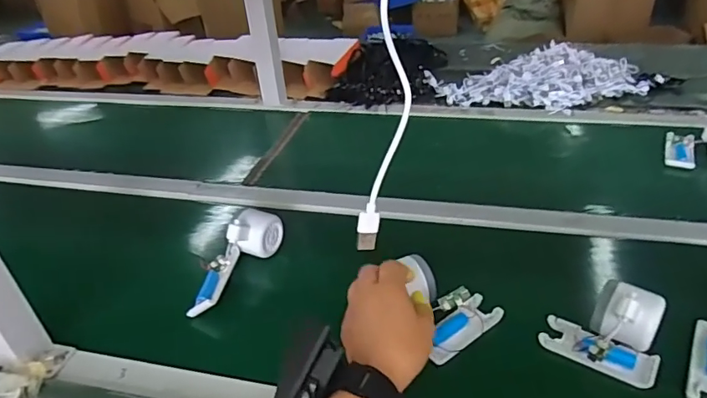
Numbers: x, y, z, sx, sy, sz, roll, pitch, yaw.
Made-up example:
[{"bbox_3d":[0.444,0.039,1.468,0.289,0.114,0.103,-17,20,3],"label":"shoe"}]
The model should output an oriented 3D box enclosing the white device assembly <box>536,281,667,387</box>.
[{"bbox_3d":[0.252,0.116,0.498,0.101,0.067,0.076,17,40,30],"label":"white device assembly"}]

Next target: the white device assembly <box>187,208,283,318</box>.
[{"bbox_3d":[-0.153,0.071,0.629,0.047,0.052,0.161,13,38,25],"label":"white device assembly"}]

